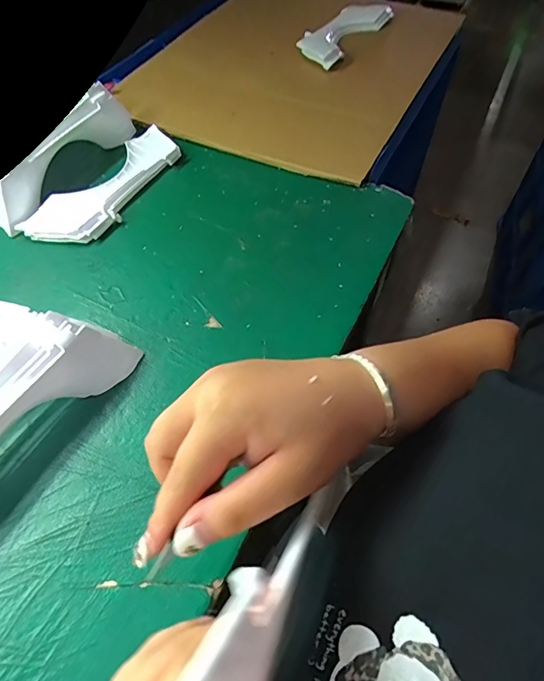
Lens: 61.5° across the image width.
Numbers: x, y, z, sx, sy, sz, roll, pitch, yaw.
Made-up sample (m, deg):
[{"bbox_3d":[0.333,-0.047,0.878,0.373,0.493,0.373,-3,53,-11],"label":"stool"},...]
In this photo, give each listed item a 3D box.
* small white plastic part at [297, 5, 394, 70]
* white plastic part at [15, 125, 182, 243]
[{"bbox_3d":[0.131,-0.567,0.830,0.094,0.032,0.257,28,61,17],"label":"small white plastic part"},{"bbox_3d":[-0.211,-0.207,0.609,0.086,0.021,0.244,27,61,16],"label":"white plastic part"}]

